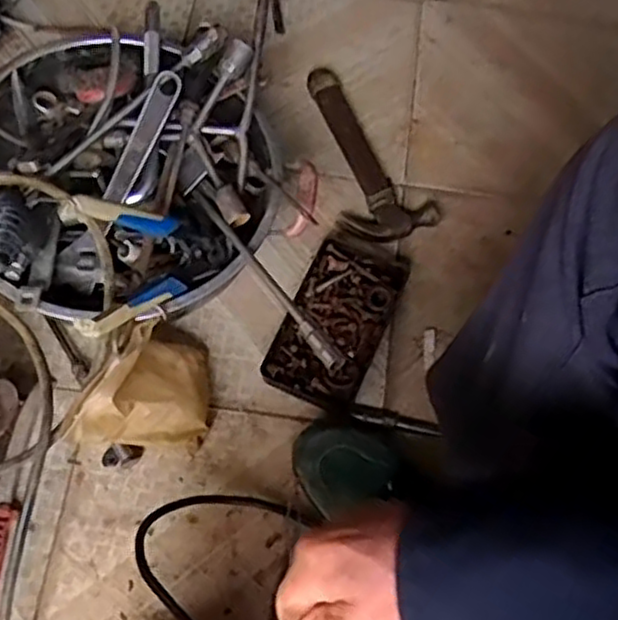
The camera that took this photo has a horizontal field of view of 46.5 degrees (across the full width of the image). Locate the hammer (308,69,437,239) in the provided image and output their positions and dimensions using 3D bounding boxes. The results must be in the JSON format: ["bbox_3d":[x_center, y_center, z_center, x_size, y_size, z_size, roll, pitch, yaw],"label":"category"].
[{"bbox_3d":[0.046,-0.182,0.858,0.104,0.030,0.251,-27,72,-13],"label":"hammer"}]

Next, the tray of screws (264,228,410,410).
[{"bbox_3d":[0.032,0.005,0.778,0.102,0.028,0.201,23,69,6],"label":"tray of screws"}]

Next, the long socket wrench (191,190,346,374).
[{"bbox_3d":[-0.045,-0.035,0.668,0.014,0.021,0.255,-31,56,-14],"label":"long socket wrench"}]

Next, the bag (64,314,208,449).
[{"bbox_3d":[-0.145,0.087,0.693,0.084,0.150,0.140,24,69,6],"label":"bag"}]

